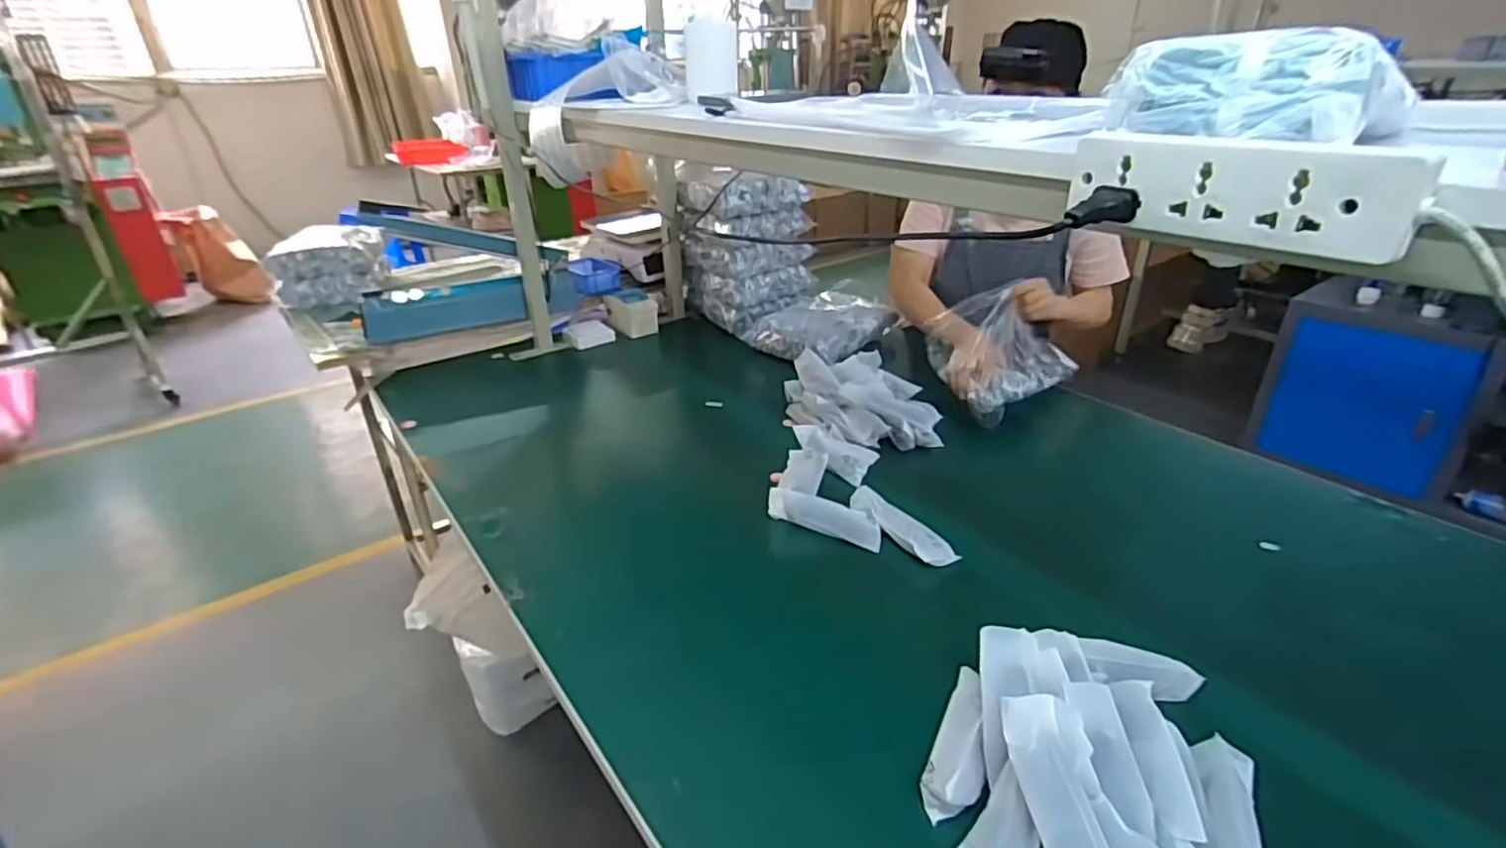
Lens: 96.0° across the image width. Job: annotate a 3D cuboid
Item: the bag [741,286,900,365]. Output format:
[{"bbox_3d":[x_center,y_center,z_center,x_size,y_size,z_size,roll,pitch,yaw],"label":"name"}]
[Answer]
[{"bbox_3d":[0.168,-0.221,1.439,0.322,0.067,0.234,-23,35,-34],"label":"bag"}]

